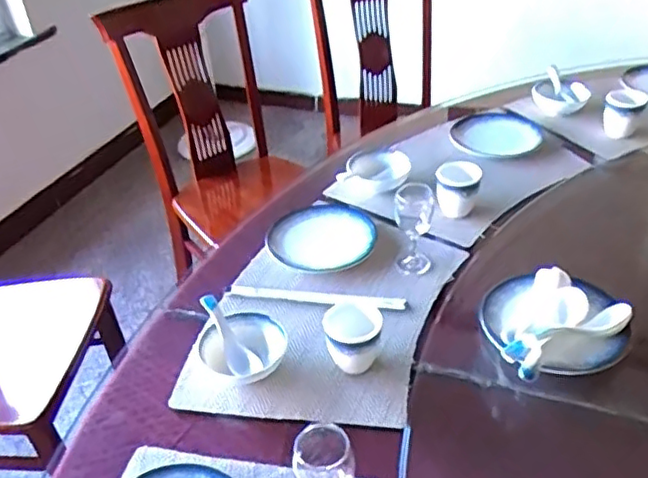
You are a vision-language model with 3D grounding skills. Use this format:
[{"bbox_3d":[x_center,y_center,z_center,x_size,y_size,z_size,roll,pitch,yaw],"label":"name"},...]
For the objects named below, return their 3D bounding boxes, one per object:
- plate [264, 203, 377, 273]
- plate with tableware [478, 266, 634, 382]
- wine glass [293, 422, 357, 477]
[{"bbox_3d":[-0.003,-0.006,1.071,0.169,0.034,0.162,-2,38,2],"label":"plate"},{"bbox_3d":[0.291,0.097,0.822,0.169,0.049,0.152,-9,38,-7],"label":"plate with tableware"},{"bbox_3d":[0.003,0.244,0.644,0.056,0.134,0.053,0,38,4],"label":"wine glass"}]

